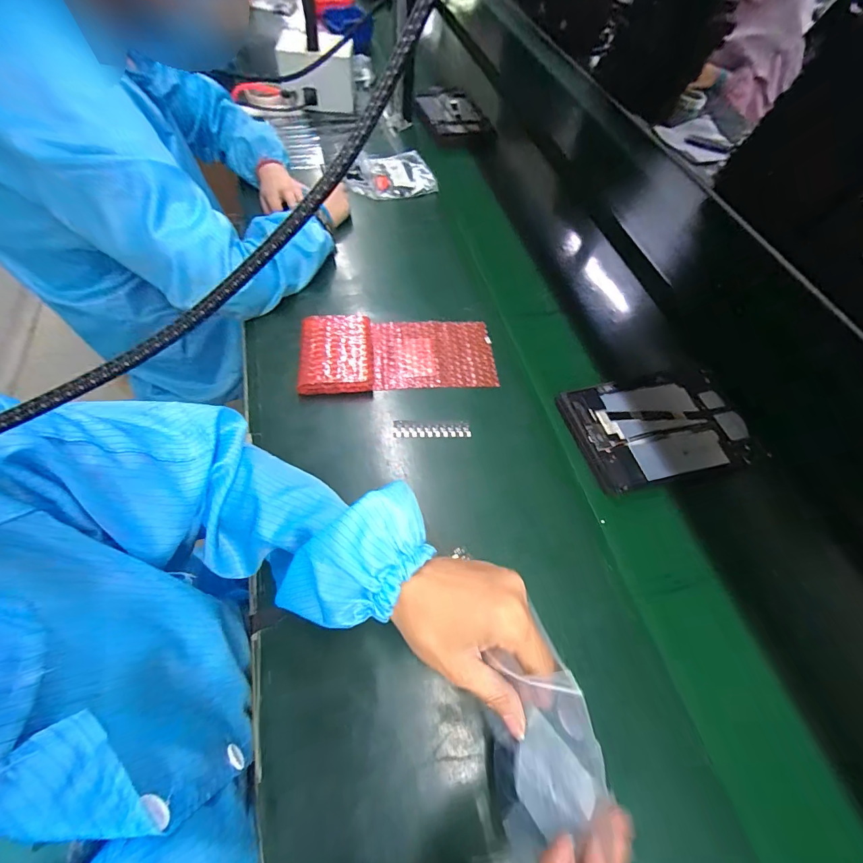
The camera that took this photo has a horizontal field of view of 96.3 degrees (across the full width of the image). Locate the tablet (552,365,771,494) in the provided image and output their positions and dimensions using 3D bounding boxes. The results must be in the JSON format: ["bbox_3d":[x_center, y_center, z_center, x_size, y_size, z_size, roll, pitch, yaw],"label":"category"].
[{"bbox_3d":[0.306,-0.012,0.510,0.242,0.010,0.151,-13,61,-7],"label":"tablet"}]

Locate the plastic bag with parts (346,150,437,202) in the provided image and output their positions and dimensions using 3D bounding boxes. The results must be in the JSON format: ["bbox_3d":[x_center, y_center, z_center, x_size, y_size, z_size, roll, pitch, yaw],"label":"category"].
[{"bbox_3d":[-0.086,-0.507,0.764,0.172,0.034,0.132,-11,62,-14],"label":"plastic bag with parts"}]

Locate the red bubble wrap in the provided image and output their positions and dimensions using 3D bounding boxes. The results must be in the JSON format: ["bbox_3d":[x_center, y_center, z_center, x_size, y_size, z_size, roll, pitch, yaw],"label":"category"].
[{"bbox_3d":[-0.045,-0.113,0.543,0.267,0.042,0.123,-7,60,-4],"label":"red bubble wrap"}]

